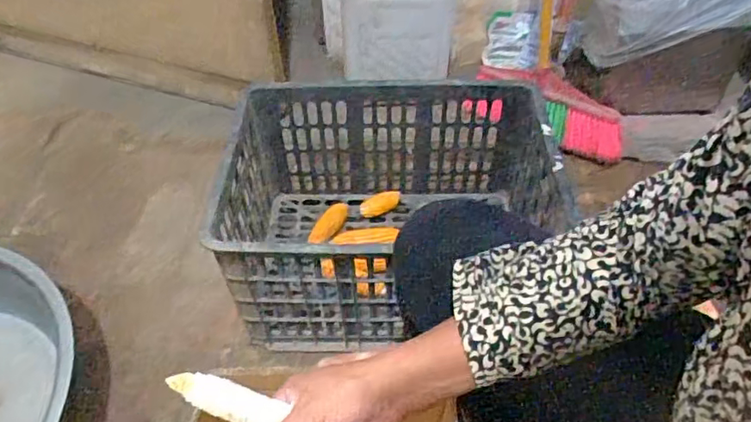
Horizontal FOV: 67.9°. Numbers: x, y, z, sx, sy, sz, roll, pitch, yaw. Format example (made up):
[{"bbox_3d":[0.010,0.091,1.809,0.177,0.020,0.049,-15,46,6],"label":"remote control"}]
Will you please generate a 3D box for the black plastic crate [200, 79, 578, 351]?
[{"bbox_3d":[0.039,-0.005,0.915,0.507,0.279,0.372,-1,49,0],"label":"black plastic crate"}]

